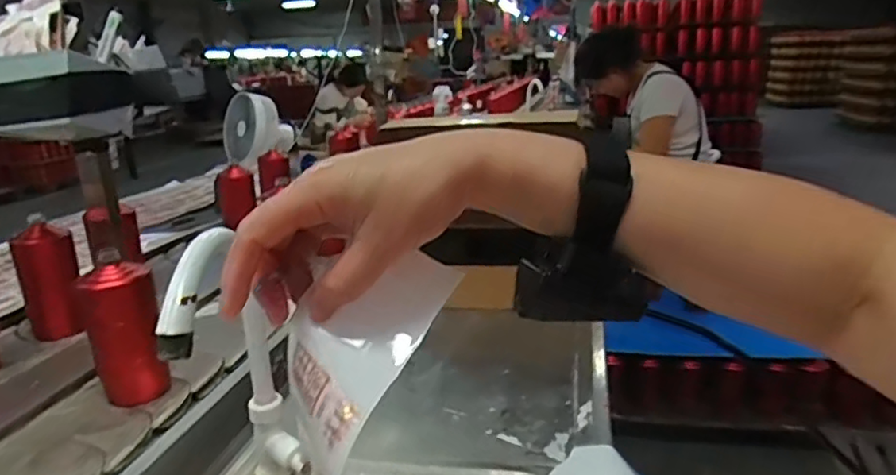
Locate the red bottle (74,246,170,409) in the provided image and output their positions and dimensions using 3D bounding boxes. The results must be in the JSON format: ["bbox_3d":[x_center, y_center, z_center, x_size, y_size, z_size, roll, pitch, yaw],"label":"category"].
[{"bbox_3d":[-0.403,0.118,0.762,0.083,0.176,0.077,-12,20,-30],"label":"red bottle"}]

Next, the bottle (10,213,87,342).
[{"bbox_3d":[-0.616,0.066,0.954,0.077,0.176,0.077,6,19,25],"label":"bottle"}]

